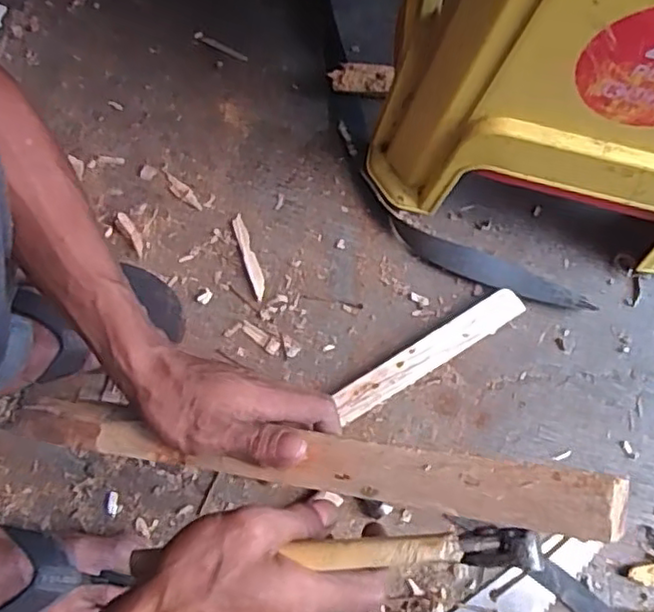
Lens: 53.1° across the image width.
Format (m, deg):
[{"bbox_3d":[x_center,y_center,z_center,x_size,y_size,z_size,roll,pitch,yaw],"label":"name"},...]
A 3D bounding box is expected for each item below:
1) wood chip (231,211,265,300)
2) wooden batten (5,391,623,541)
[{"bbox_3d":[-0.082,-0.052,0.696,0.014,0.004,0.096,-18,76,-7],"label":"wood chip"},{"bbox_3d":[-0.040,0.088,0.391,0.393,0.011,0.031,3,73,25],"label":"wooden batten"}]

